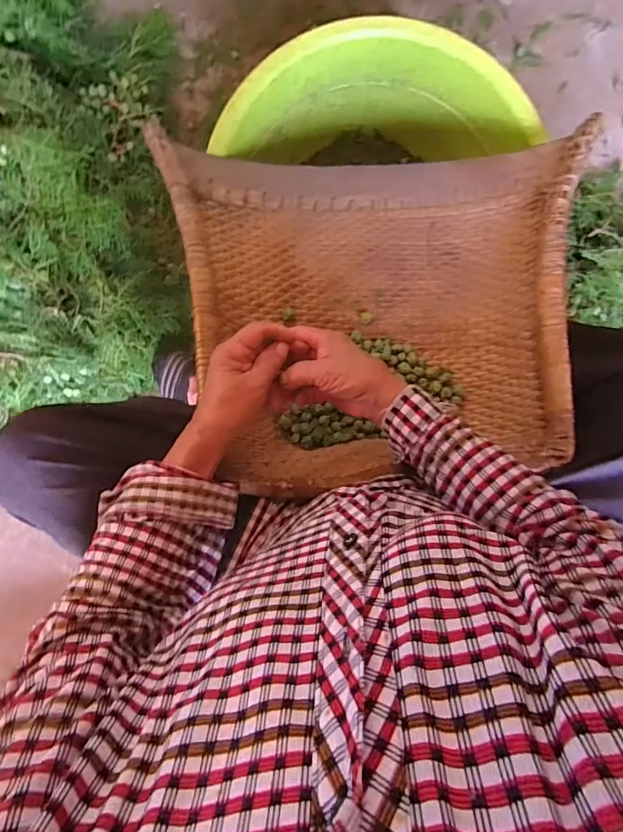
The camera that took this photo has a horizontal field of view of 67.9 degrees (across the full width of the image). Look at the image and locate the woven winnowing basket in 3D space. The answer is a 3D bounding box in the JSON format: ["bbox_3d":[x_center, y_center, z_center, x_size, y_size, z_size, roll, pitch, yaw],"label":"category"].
[{"bbox_3d":[0.076,-0.131,0.538,0.448,0.151,0.401,-2,89,-2],"label":"woven winnowing basket"}]

